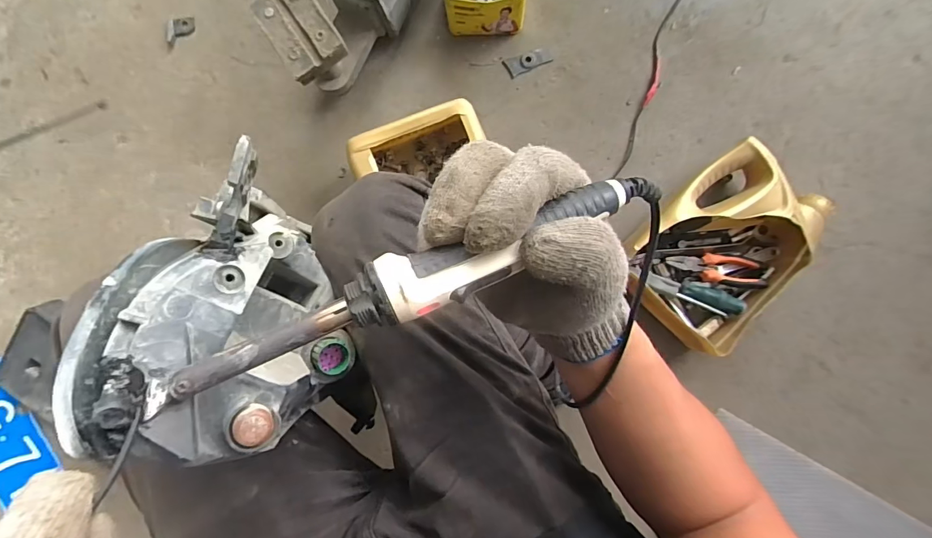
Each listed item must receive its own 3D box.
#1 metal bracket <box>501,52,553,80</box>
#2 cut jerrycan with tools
[{"bbox_3d":[0.104,-0.353,0.733,0.076,0.004,0.033,-24,88,1],"label":"metal bracket"},{"bbox_3d":[0.401,-0.032,0.678,0.296,0.092,0.219,-42,88,0],"label":"cut jerrycan with tools"}]

